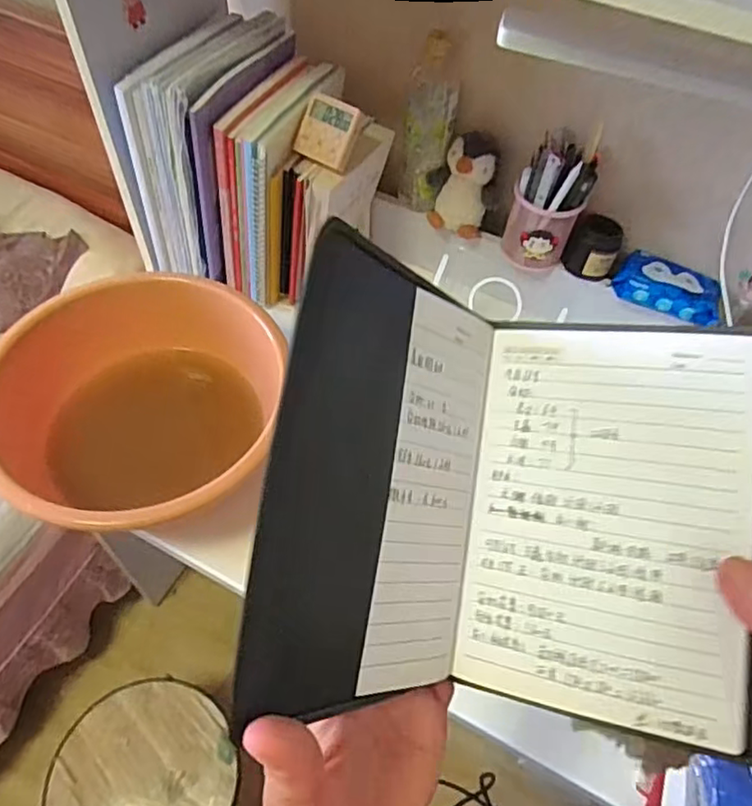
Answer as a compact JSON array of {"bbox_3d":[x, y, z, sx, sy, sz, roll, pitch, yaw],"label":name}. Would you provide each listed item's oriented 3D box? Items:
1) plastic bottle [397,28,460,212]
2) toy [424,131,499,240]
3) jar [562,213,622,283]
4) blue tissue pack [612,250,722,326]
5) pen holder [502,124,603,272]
[{"bbox_3d":[0.065,-0.340,0.783,0.058,0.206,0.062,-10,56,-11],"label":"plastic bottle"},{"bbox_3d":[0.113,-0.282,0.809,0.091,0.118,0.049,8,54,2],"label":"toy"},{"bbox_3d":[0.276,-0.198,0.794,0.061,0.062,0.050,21,56,11],"label":"jar"},{"bbox_3d":[0.367,-0.145,0.771,0.124,0.033,0.090,28,57,15],"label":"blue tissue pack"},{"bbox_3d":[0.213,-0.247,0.772,0.085,0.157,0.082,19,55,10],"label":"pen holder"}]

